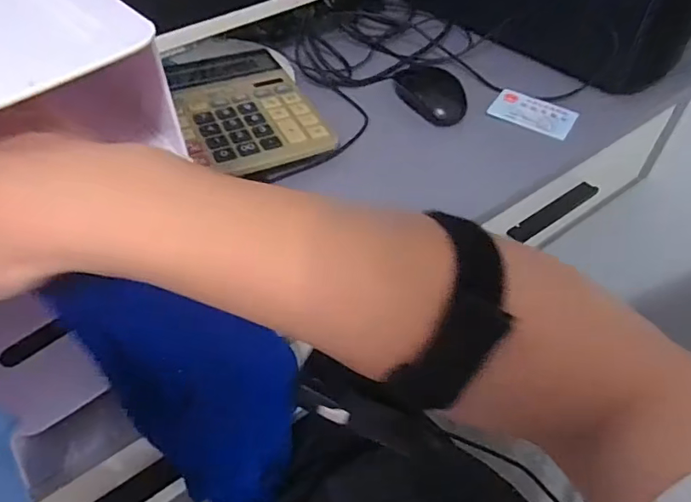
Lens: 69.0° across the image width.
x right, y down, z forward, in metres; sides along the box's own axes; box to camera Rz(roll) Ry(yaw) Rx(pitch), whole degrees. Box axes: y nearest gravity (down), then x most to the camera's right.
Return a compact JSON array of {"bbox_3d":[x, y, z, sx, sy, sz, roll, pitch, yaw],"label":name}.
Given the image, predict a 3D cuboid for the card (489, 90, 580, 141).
[{"bbox_3d":[0.202,-0.149,0.537,0.085,0.004,0.057,27,56,22],"label":"card"}]

